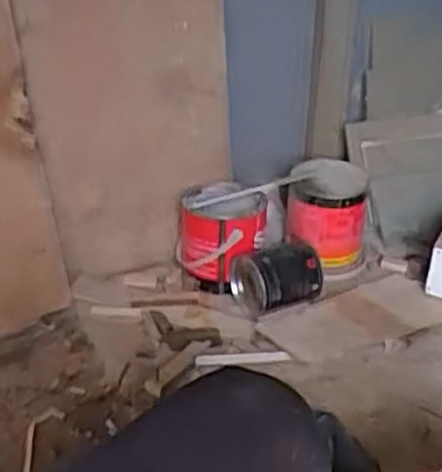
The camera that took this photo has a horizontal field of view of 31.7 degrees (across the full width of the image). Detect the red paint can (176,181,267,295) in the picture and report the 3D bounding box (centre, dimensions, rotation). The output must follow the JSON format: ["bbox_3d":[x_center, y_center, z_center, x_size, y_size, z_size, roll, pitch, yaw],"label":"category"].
[{"bbox_3d":[0.001,-0.001,1.432,0.165,0.148,0.136,15,30,24],"label":"red paint can"}]

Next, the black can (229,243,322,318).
[{"bbox_3d":[0.101,0.070,1.352,0.141,0.114,0.097,-12,30,-19],"label":"black can"}]

